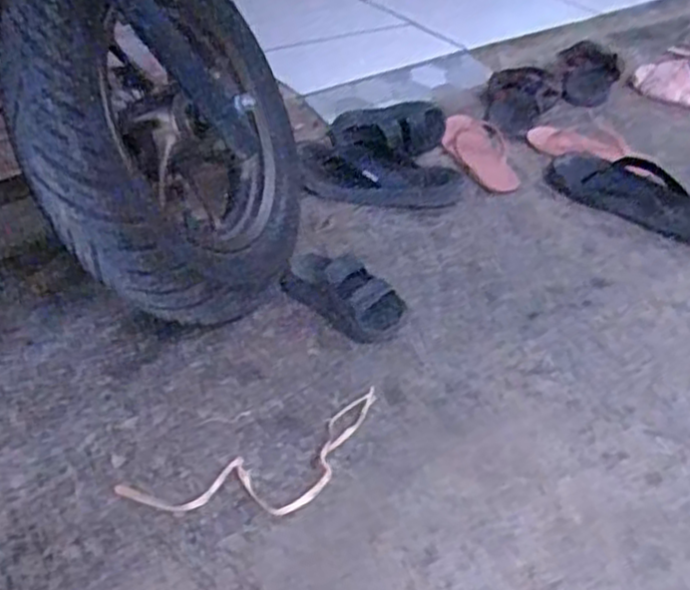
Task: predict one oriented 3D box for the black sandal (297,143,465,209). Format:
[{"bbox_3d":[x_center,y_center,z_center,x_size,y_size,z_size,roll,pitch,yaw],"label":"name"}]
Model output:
[{"bbox_3d":[0.058,-0.192,1.273,0.272,0.052,0.120,1,39,2],"label":"black sandal"}]

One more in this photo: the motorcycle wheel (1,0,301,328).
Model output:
[{"bbox_3d":[-0.217,-0.188,0.905,0.125,0.436,0.388,-12,-5,26],"label":"motorcycle wheel"}]

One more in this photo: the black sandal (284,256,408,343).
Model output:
[{"bbox_3d":[0.001,0.001,1.013,0.169,0.055,0.086,23,43,29],"label":"black sandal"}]

